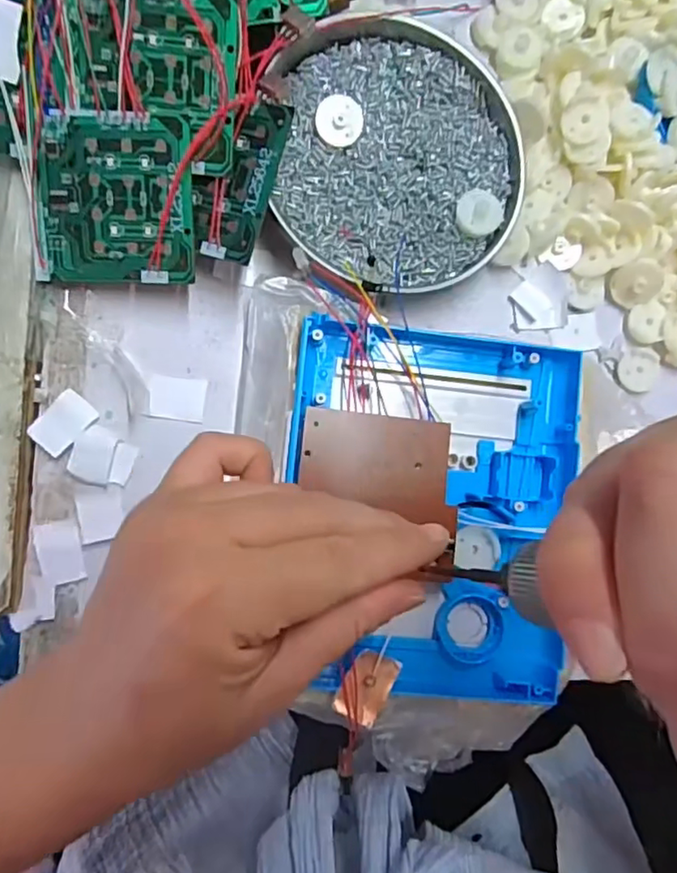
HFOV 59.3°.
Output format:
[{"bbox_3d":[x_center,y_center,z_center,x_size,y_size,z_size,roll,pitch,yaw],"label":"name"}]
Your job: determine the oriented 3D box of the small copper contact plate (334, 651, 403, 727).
[{"bbox_3d":[0.012,0.108,0.255,0.021,0.004,0.030,27,85,-6],"label":"small copper contact plate"}]

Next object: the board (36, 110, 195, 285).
[{"bbox_3d":[-0.102,-0.107,0.270,0.070,0.004,0.071,2,105,-1],"label":"board"}]

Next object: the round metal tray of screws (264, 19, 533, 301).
[{"bbox_3d":[0.031,-0.141,0.299,0.121,0.031,0.129,0,88,-7],"label":"round metal tray of screws"}]

